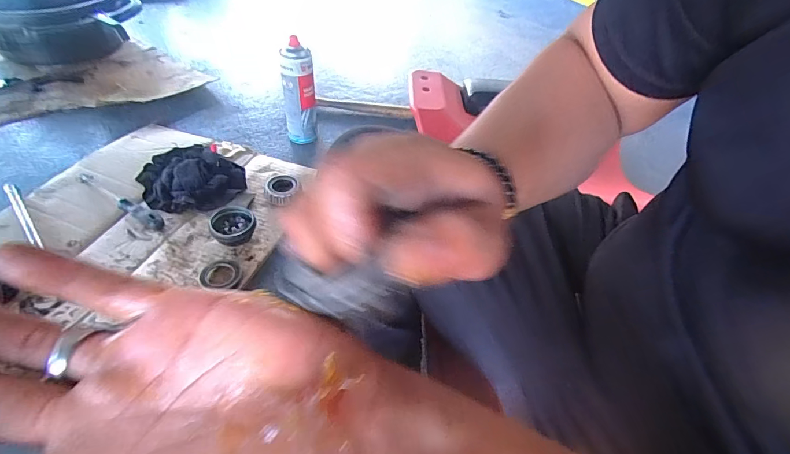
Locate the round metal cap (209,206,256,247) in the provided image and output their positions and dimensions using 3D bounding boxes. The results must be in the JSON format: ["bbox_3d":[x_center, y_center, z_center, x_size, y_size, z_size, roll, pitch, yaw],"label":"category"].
[{"bbox_3d":[-0.273,-0.001,0.688,0.069,0.028,0.070,3,45,-3],"label":"round metal cap"}]

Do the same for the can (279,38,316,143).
[{"bbox_3d":[-0.199,-0.274,0.843,0.065,0.203,0.051,-9,47,-14],"label":"can"}]

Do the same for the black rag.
[{"bbox_3d":[-0.389,-0.094,0.776,0.187,0.026,0.167,34,52,25],"label":"black rag"}]

